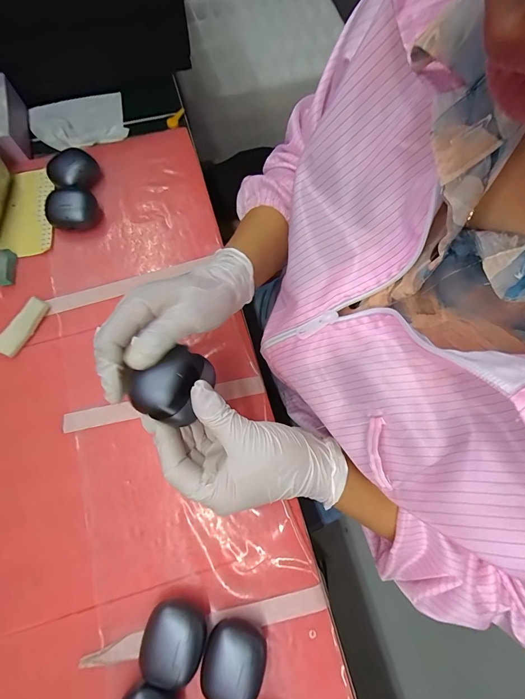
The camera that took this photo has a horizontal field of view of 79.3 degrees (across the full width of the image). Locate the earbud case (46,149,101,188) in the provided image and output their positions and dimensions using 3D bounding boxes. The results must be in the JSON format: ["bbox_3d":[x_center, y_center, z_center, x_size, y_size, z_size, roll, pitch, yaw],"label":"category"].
[{"bbox_3d":[-0.230,-0.219,0.392,0.043,0.027,0.056,40,77,9],"label":"earbud case"}]

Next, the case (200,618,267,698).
[{"bbox_3d":[-0.024,0.258,0.264,0.049,0.032,0.051,16,74,3],"label":"case"}]

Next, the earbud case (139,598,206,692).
[{"bbox_3d":[-0.075,0.244,0.267,0.049,0.031,0.054,17,74,3],"label":"earbud case"}]

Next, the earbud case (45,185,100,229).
[{"bbox_3d":[-0.226,-0.166,0.377,0.056,0.030,0.043,-34,78,-10],"label":"earbud case"}]

